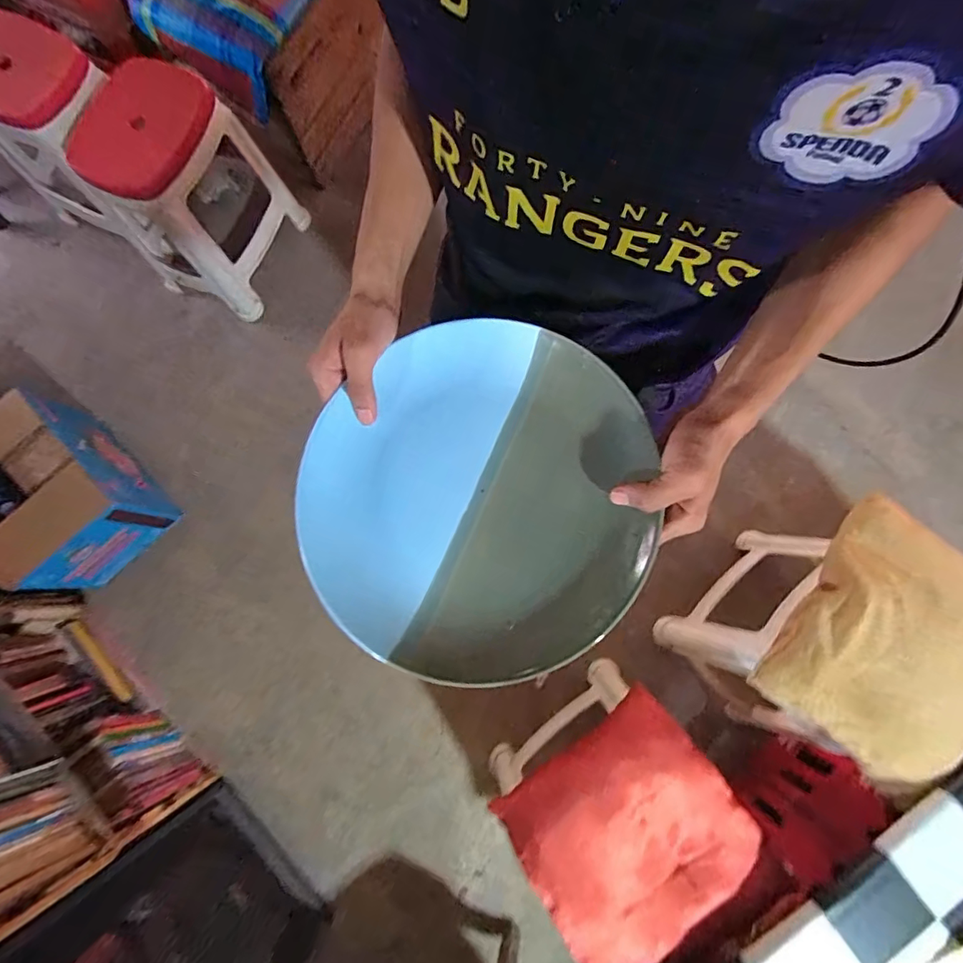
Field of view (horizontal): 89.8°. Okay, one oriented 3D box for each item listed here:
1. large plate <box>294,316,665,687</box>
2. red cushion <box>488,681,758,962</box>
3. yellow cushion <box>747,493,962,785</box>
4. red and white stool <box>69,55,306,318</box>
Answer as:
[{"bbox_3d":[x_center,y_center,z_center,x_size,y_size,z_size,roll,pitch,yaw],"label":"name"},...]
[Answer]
[{"bbox_3d":[-0.009,0.008,0.371,0.254,0.044,0.264,0,79,1],"label":"large plate"},{"bbox_3d":[0.236,0.559,0.775,0.326,0.071,0.286,-35,81,-5],"label":"red cushion"},{"bbox_3d":[0.681,0.263,0.770,0.310,0.106,0.382,37,82,7],"label":"yellow cushion"},{"bbox_3d":[-0.781,-0.740,1.286,0.360,0.435,0.372,21,80,5],"label":"red and white stool"}]

